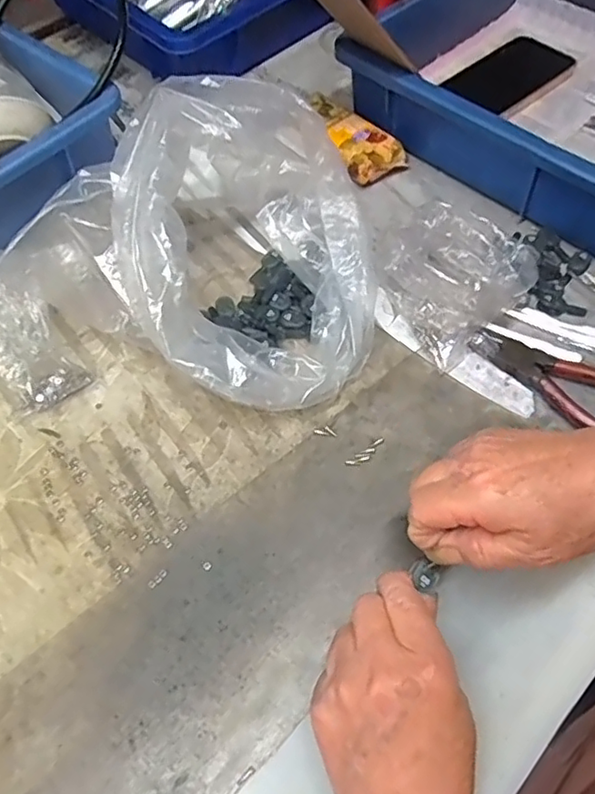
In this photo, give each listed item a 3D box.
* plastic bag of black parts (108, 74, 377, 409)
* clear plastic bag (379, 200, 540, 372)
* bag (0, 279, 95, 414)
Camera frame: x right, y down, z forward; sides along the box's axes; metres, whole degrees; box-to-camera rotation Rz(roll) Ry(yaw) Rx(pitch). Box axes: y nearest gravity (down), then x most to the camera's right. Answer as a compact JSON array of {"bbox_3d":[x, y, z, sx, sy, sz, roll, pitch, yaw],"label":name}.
[{"bbox_3d":[-0.039,-0.103,0.413,0.177,0.132,0.217,-17,60,-8],"label":"plastic bag of black parts"},{"bbox_3d":[0.115,-0.091,0.429,0.105,0.058,0.089,-38,64,-19],"label":"clear plastic bag"},{"bbox_3d":[-0.190,-0.041,0.417,0.049,0.093,0.031,-24,18,3],"label":"bag"}]

